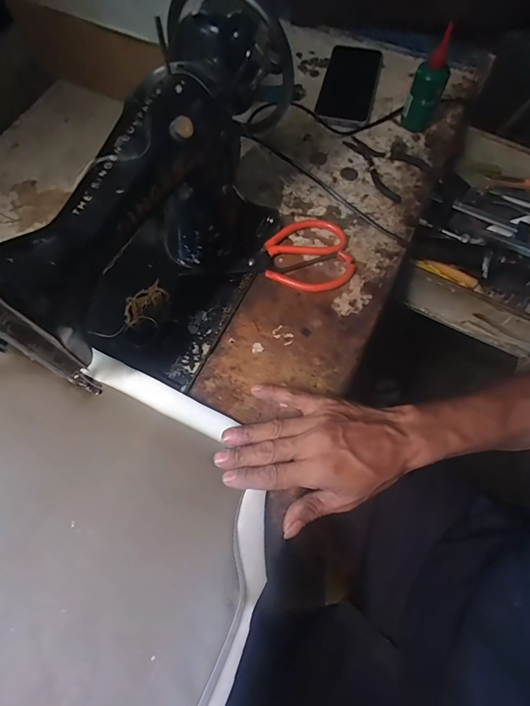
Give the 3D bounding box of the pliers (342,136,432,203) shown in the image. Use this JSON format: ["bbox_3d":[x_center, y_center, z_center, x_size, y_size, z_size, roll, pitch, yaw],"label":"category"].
[{"bbox_3d":[0.157,-0.260,0.510,0.115,0.009,0.080,39,73,16],"label":"pliers"}]

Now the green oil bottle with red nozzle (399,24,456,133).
[{"bbox_3d":[0.212,-0.347,0.484,0.041,0.122,0.045,20,68,9],"label":"green oil bottle with red nozzle"}]

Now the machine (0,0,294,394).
[{"bbox_3d":[-0.099,-0.126,0.356,0.149,0.197,0.330,25,68,10],"label":"machine"}]

